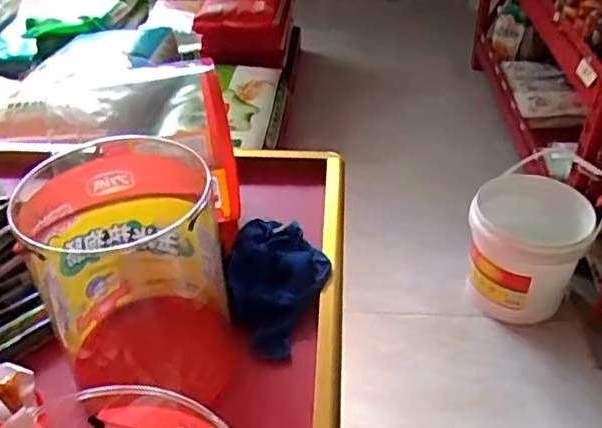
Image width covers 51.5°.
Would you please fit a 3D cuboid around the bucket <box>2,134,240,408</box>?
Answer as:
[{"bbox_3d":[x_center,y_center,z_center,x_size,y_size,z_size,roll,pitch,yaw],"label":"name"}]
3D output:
[{"bbox_3d":[-0.133,0.047,0.495,0.147,0.142,0.128,1,39,2],"label":"bucket"}]

